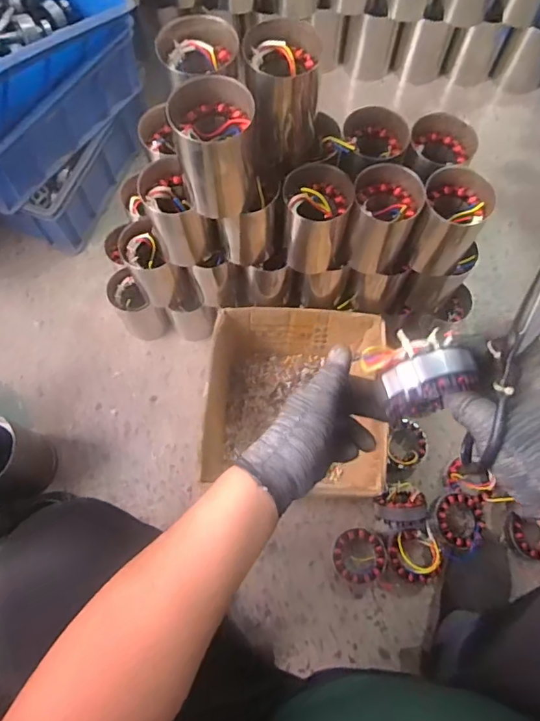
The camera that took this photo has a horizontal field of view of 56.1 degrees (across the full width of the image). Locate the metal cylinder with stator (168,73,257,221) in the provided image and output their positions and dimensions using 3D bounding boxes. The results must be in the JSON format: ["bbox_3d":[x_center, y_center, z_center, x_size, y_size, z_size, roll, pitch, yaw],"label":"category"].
[{"bbox_3d":[-0.065,-0.255,0.616,0.090,0.138,0.084,-10,71,-4],"label":"metal cylinder with stator"}]

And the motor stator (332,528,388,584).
[{"bbox_3d":[0.150,0.326,0.847,0.085,0.033,0.083,4,70,1],"label":"motor stator"}]

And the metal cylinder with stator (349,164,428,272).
[{"bbox_3d":[0.161,-0.200,0.740,0.100,0.149,0.086,-3,70,-1],"label":"metal cylinder with stator"}]

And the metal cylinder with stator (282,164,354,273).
[{"bbox_3d":[0.064,-0.203,0.734,0.092,0.143,0.084,4,70,2],"label":"metal cylinder with stator"}]

